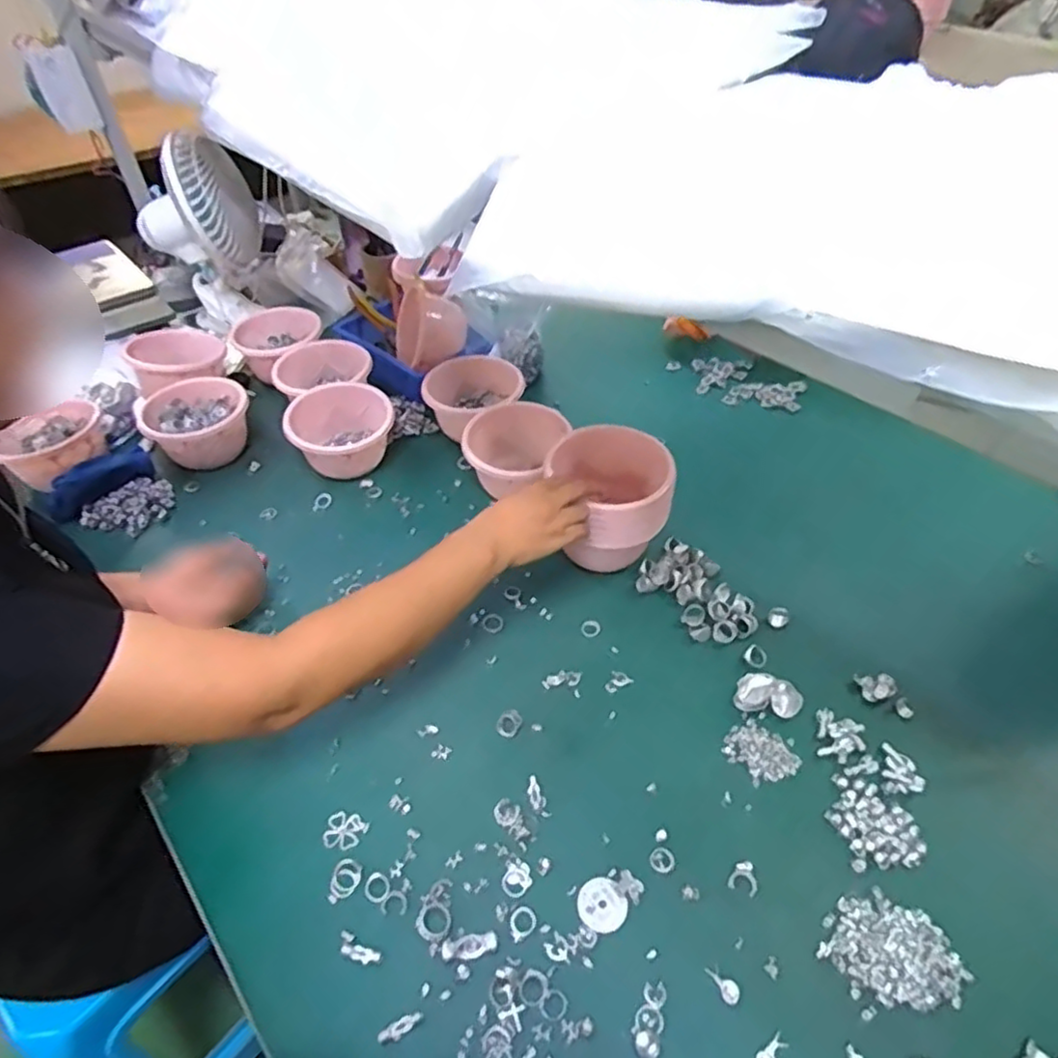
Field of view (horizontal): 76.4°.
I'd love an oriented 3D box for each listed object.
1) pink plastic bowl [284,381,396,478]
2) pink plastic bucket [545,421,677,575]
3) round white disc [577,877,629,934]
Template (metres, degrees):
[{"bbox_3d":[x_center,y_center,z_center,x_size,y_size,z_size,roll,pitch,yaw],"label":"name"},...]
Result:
[{"bbox_3d":[-0.269,-0.137,0.981,0.142,0.102,0.151,-1,46,1],"label":"pink plastic bowl"},{"bbox_3d":[0.097,-0.033,0.819,0.139,0.116,0.150,5,46,7],"label":"pink plastic bucket"},{"bbox_3d":[0.063,0.328,0.585,0.040,0.004,0.042,-1,46,1],"label":"round white disc"}]

